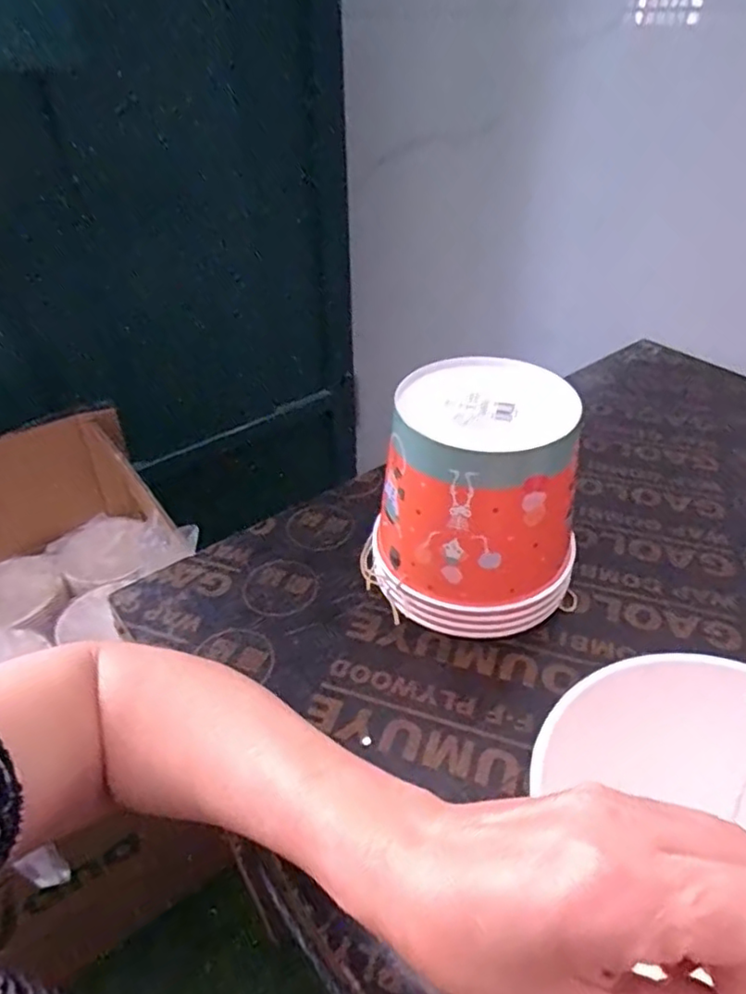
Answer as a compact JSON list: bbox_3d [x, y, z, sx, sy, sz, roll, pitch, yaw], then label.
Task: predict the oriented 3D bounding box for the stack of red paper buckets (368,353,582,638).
[{"bbox_3d":[0.082,0.004,0.484,0.148,0.170,0.133,11,39,15],"label":"stack of red paper buckets"}]

